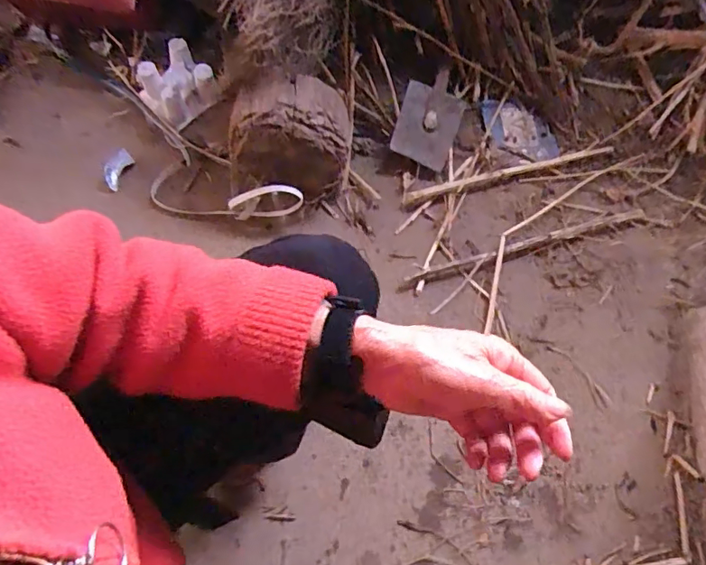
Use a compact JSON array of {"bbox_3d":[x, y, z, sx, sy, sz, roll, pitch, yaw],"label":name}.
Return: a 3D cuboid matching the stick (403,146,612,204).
[{"bbox_3d":[0.278,-0.196,0.912,0.391,0.013,0.023,-16,71,-6],"label":"stick"}]

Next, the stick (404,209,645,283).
[{"bbox_3d":[0.287,-0.065,0.858,0.424,0.018,0.020,-16,71,-6],"label":"stick"}]

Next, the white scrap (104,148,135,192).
[{"bbox_3d":[-0.420,-0.203,0.929,0.034,0.017,0.076,22,84,8],"label":"white scrap"}]

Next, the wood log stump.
[{"bbox_3d":[-0.101,-0.226,0.840,0.189,0.165,0.132,9,71,3],"label":"wood log stump"}]

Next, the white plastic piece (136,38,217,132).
[{"bbox_3d":[-0.320,-0.357,0.948,0.128,0.026,0.132,1,97,5],"label":"white plastic piece"}]

